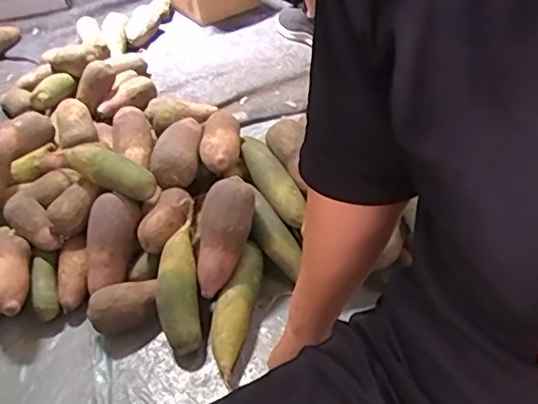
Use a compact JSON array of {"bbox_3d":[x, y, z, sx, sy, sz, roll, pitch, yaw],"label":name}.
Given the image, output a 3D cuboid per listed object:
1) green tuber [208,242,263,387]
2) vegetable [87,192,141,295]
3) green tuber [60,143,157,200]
[{"bbox_3d":[-0.053,0.156,0.816,0.059,0.068,0.208,4,42,12],"label":"green tuber"},{"bbox_3d":[-0.247,0.064,0.882,0.067,0.053,0.154,3,72,11],"label":"vegetable"},{"bbox_3d":[-0.265,-0.055,0.913,0.175,0.061,0.048,19,47,28],"label":"green tuber"}]

